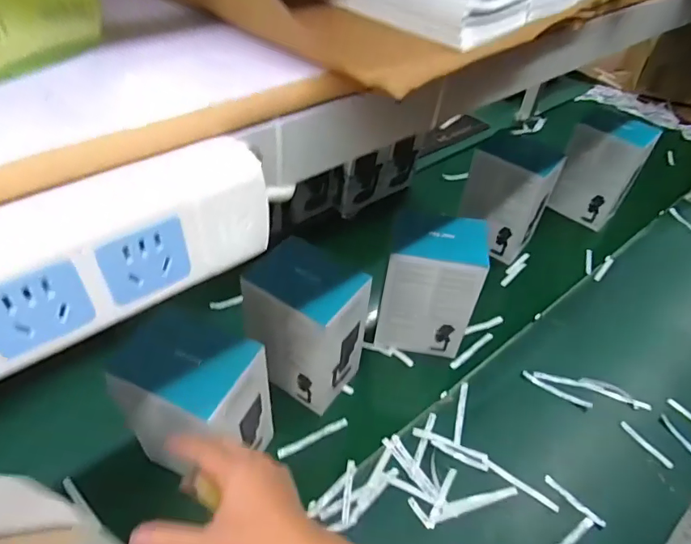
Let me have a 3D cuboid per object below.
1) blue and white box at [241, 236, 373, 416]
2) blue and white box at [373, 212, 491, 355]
[{"bbox_3d":[-0.062,0.085,0.747,0.154,0.226,0.120,31,48,23],"label":"blue and white box"},{"bbox_3d":[0.139,0.031,0.811,0.151,0.240,0.088,9,43,2],"label":"blue and white box"}]

